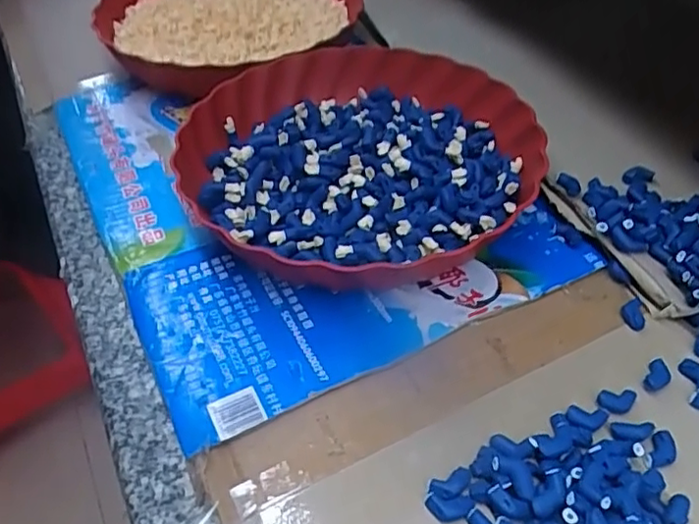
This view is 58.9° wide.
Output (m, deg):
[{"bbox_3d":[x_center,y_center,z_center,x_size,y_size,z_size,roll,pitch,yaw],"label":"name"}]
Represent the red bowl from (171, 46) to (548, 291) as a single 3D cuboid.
[{"bbox_3d":[0.006,-0.073,0.446,0.241,0.047,0.252,-17,47,-14],"label":"red bowl"}]

